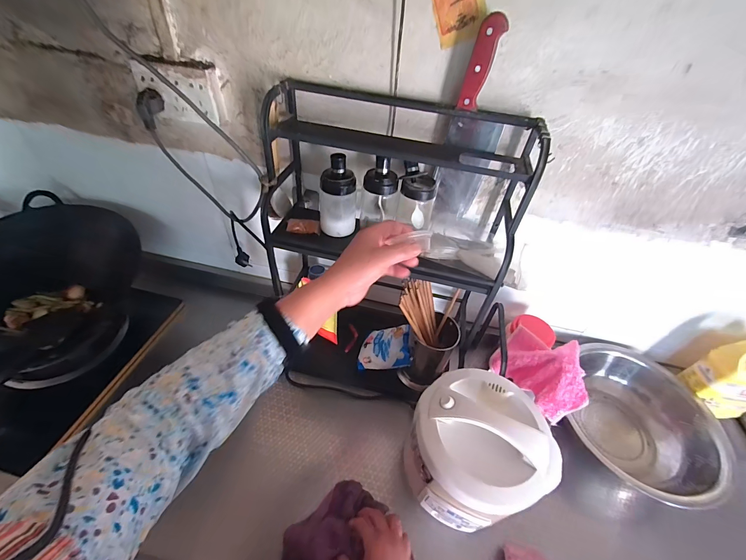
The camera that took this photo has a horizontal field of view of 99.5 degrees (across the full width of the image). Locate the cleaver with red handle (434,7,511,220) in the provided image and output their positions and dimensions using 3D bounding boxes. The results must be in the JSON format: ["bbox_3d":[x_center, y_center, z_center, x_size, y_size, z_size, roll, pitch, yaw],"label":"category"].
[{"bbox_3d":[0.157,-0.225,0.494,0.076,0.284,0.025,16,46,10],"label":"cleaver with red handle"}]

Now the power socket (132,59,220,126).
[{"bbox_3d":[-0.344,-0.326,0.560,0.132,0.089,0.023,14,46,7],"label":"power socket"}]

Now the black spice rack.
[{"bbox_3d":[0.005,-0.034,0.641,0.428,0.570,0.200,15,46,8],"label":"black spice rack"}]

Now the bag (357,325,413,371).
[{"bbox_3d":[0.028,0.152,0.721,0.134,0.028,0.095,-11,58,30],"label":"bag"}]

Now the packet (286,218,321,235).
[{"bbox_3d":[-0.125,-0.097,0.570,0.058,0.013,0.033,-2,46,-8],"label":"packet"}]

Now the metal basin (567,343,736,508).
[{"bbox_3d":[0.572,0.305,0.680,0.271,0.125,0.320,25,48,18],"label":"metal basin"}]

